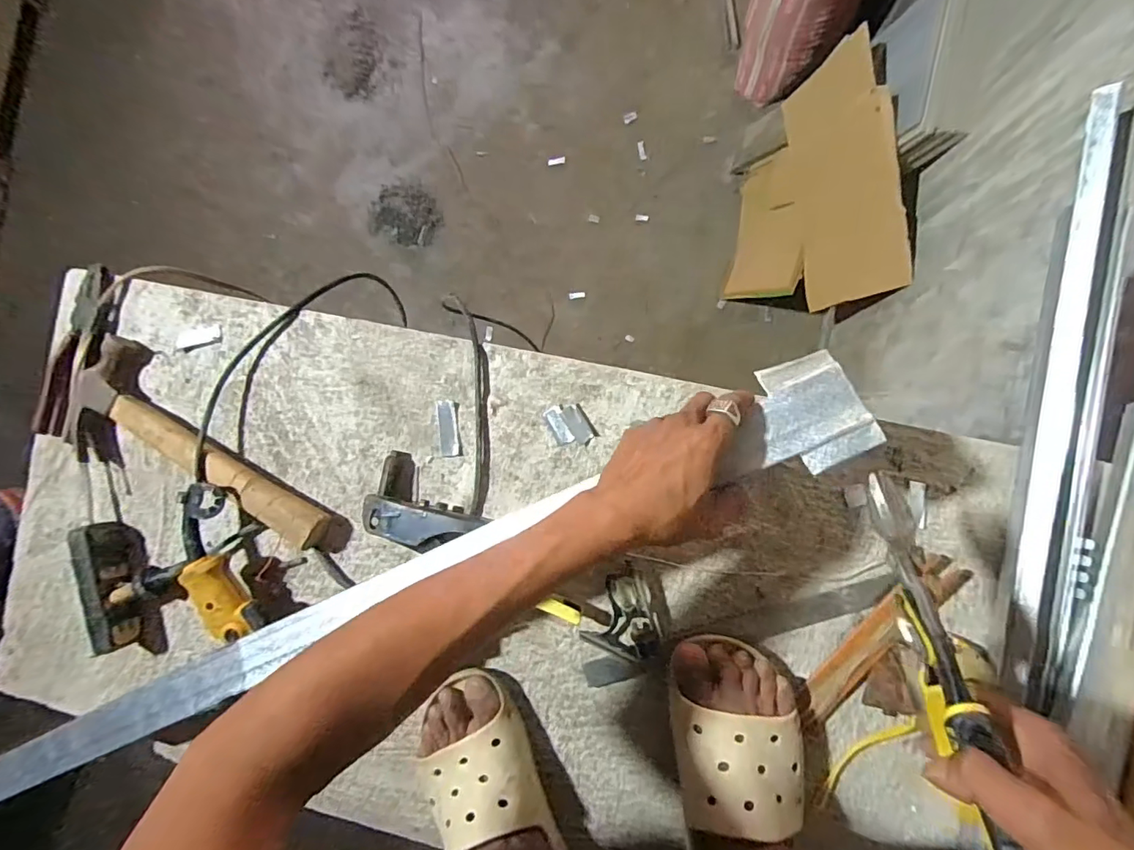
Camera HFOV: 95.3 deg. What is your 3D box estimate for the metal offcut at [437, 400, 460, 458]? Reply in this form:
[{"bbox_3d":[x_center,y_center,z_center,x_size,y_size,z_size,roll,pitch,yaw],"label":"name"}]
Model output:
[{"bbox_3d":[-0.124,0.003,0.533,0.021,0.008,0.056,-3,89,7],"label":"metal offcut"}]

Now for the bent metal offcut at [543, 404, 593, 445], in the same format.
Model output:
[{"bbox_3d":[0.001,0.000,0.517,0.034,0.005,0.047,-30,86,6],"label":"bent metal offcut"}]

